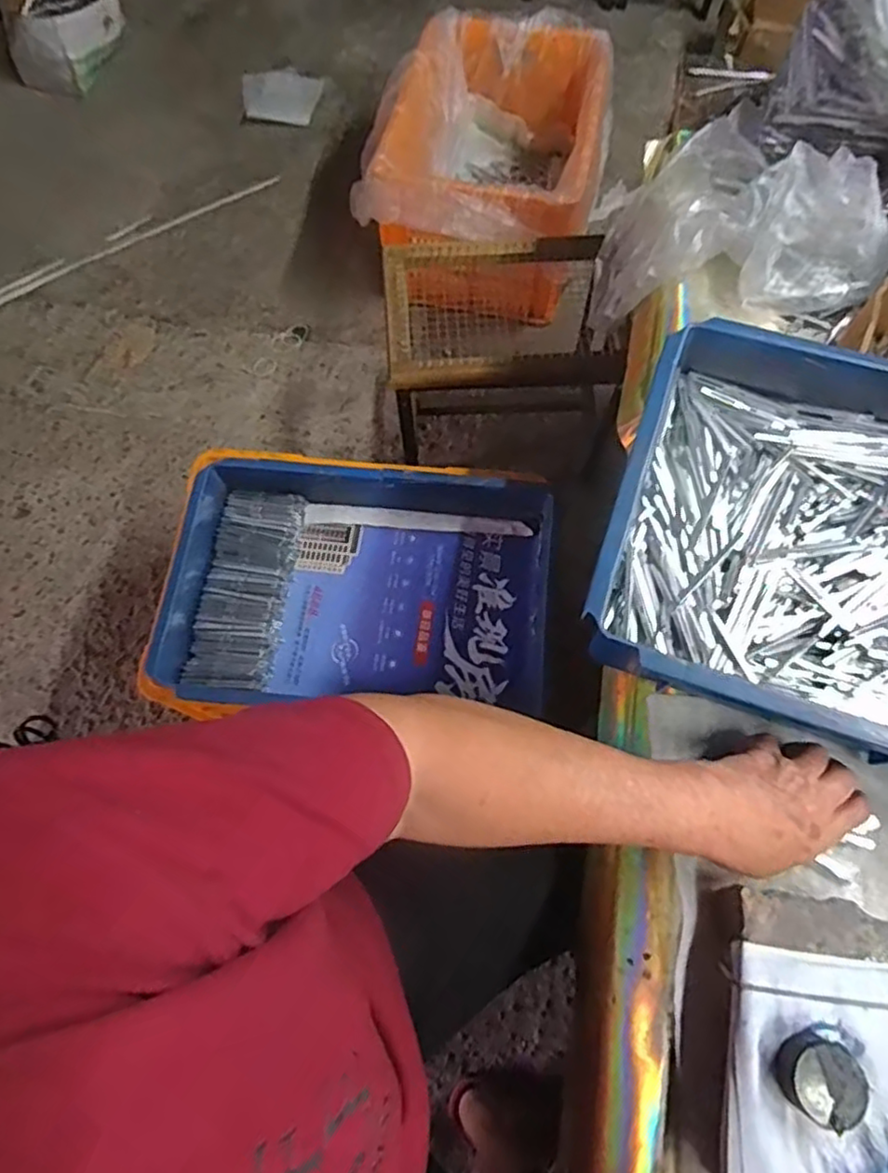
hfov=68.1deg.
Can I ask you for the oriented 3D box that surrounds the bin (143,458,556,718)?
[{"bbox_3d":[-0.095,0.001,0.777,0.436,0.090,0.299,6,68,4],"label":"bin"}]

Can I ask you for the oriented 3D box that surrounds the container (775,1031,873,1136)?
[{"bbox_3d":[0.204,0.265,0.352,0.037,0.022,0.038,0,68,1],"label":"container"}]

